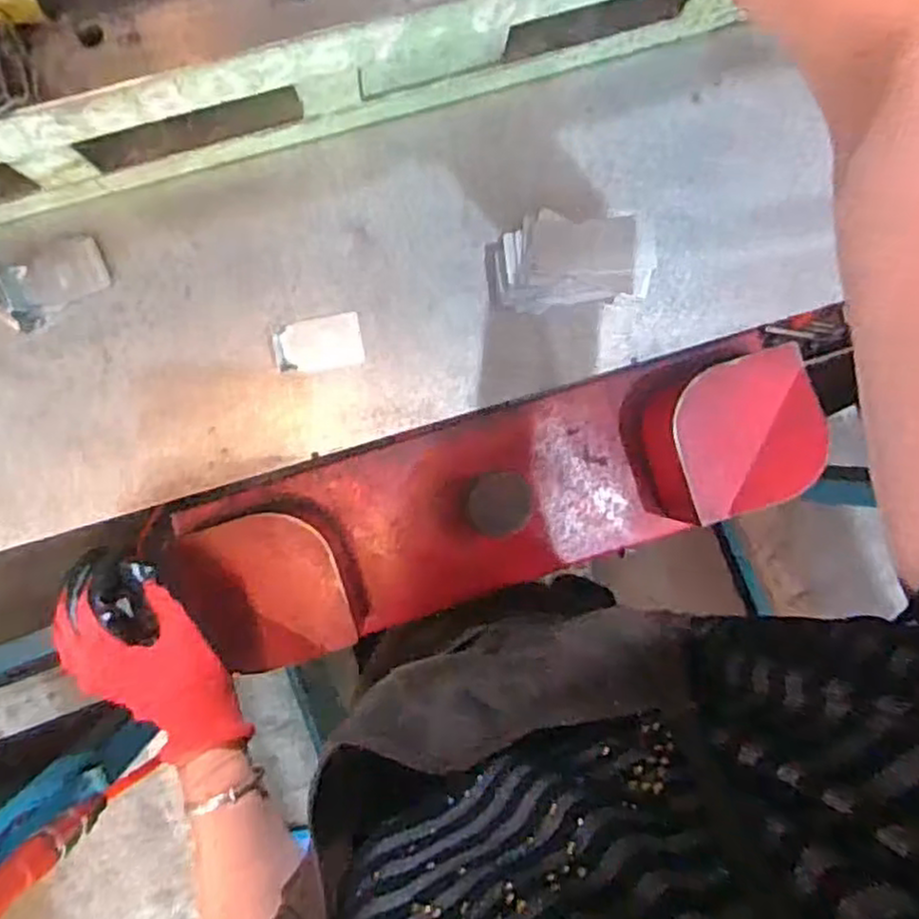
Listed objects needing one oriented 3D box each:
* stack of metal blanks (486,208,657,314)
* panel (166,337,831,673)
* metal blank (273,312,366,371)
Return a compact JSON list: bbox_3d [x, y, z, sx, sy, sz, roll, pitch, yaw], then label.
[{"bbox_3d":[0.080,-0.142,0.523,0.112,0.050,0.062,-9,92,-4],"label":"stack of metal blanks"},{"bbox_3d":[0.013,0.042,0.597,0.445,0.115,0.150,-17,93,-7],"label":"panel"},{"bbox_3d":[-0.103,-0.085,0.534,0.063,0.004,0.038,-10,92,-4],"label":"metal blank"}]

